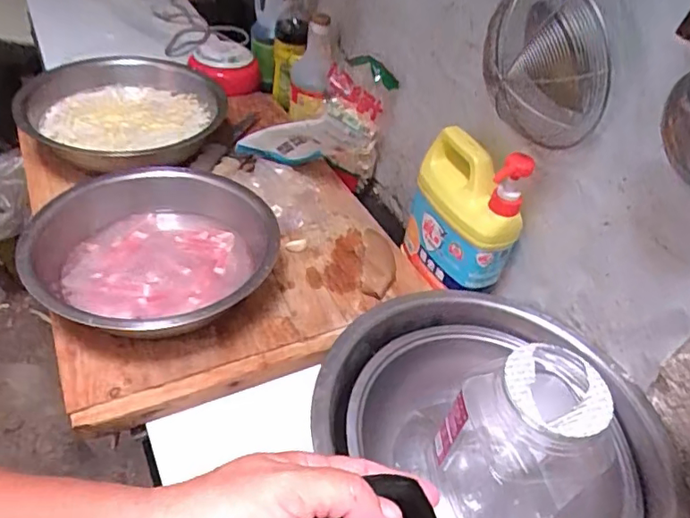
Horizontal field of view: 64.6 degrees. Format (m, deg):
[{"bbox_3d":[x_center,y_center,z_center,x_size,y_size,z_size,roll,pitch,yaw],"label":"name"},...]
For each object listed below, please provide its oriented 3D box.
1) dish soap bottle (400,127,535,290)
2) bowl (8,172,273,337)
[{"bbox_3d":[0.140,-0.057,0.648,0.069,0.190,0.139,-9,45,-18],"label":"dish soap bottle"},{"bbox_3d":[-0.205,0.002,0.613,0.242,0.078,0.245,4,42,-4],"label":"bowl"}]

